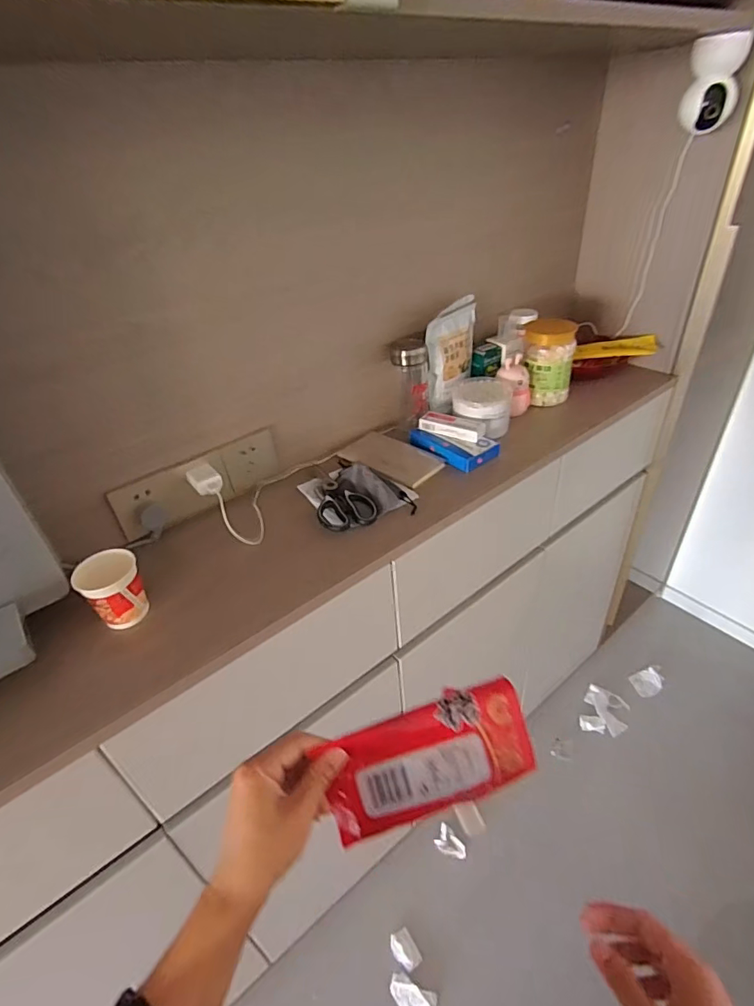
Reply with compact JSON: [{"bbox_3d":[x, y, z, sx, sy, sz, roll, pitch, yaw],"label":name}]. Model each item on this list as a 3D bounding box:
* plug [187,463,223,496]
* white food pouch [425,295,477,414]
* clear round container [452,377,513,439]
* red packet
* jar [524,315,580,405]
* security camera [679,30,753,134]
[{"bbox_3d":[-0.254,-0.031,0.738,0.043,0.029,0.050,-23,40,-22],"label":"plug"},{"bbox_3d":[0.144,-0.278,0.942,0.045,0.180,0.141,16,42,26],"label":"white food pouch"},{"bbox_3d":[0.195,-0.180,0.928,0.115,0.068,0.115,-3,37,3],"label":"clear round container"},{"bbox_3d":[0.041,0.199,0.387,0.162,0.080,0.017,-21,-1,-4],"label":"red packet"},{"bbox_3d":[0.337,-0.279,0.984,0.093,0.145,0.078,4,38,12],"label":"jar"},{"bbox_3d":[0.519,-0.646,0.767,0.073,0.113,0.070,16,42,26],"label":"security camera"}]

